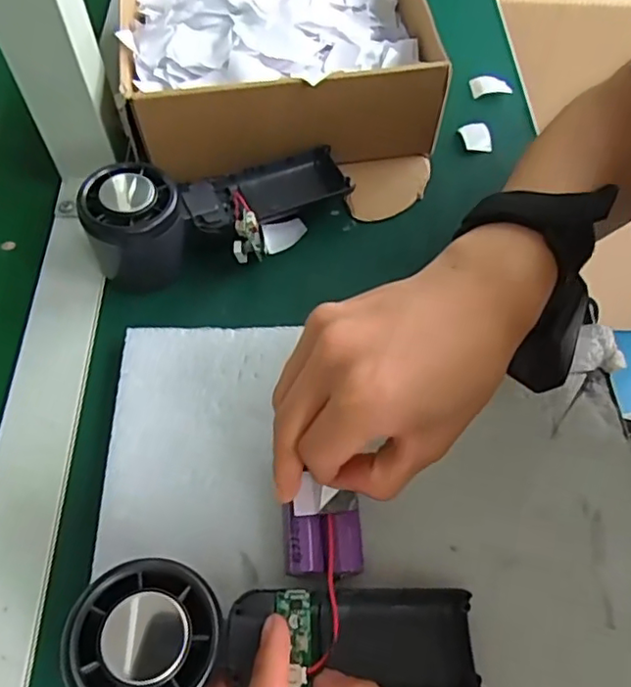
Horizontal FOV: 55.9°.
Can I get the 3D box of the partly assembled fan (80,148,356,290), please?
[{"bbox_3d":[-0.055,-0.085,0.361,0.160,0.060,0.059,-27,64,-15],"label":"partly assembled fan"}]

